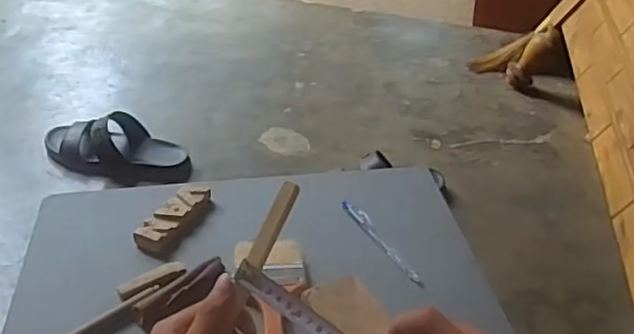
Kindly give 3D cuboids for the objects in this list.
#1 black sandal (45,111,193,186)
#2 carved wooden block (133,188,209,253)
[{"bbox_3d":[-0.366,-0.037,1.148,0.279,0.081,0.100,7,35,5],"label":"black sandal"},{"bbox_3d":[-0.156,0.054,0.687,0.035,0.015,0.101,21,41,21],"label":"carved wooden block"}]

